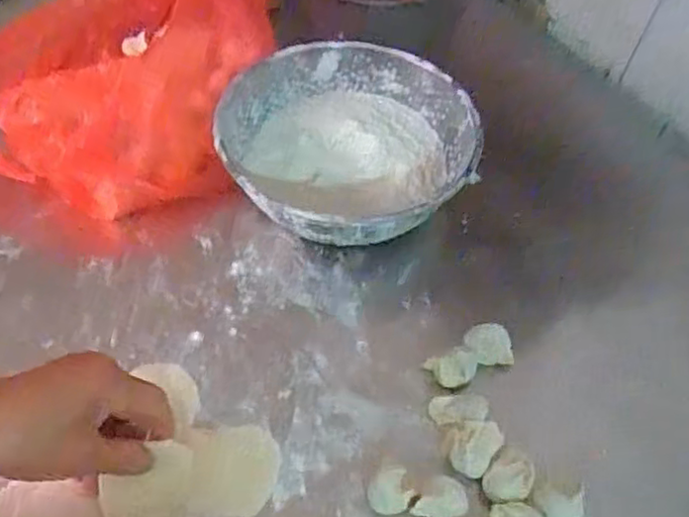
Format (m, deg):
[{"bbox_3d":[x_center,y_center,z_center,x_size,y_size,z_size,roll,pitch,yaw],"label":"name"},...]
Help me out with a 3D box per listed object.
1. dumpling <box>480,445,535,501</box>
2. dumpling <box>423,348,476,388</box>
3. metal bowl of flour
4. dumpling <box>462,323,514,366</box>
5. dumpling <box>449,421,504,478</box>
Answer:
[{"bbox_3d":[0.114,0.150,0.469,0.029,0.020,0.034,28,59,13],"label":"dumpling"},{"bbox_3d":[0.083,0.084,0.522,0.034,0.017,0.026,-12,58,-12],"label":"dumpling"},{"bbox_3d":[0.005,-0.097,0.610,0.211,0.074,0.213,2,56,-3],"label":"metal bowl of flour"},{"bbox_3d":[0.113,0.068,0.535,0.037,0.018,0.030,-4,57,-7],"label":"dumpling"},{"bbox_3d":[0.092,0.134,0.480,0.029,0.022,0.035,21,57,9],"label":"dumpling"}]

